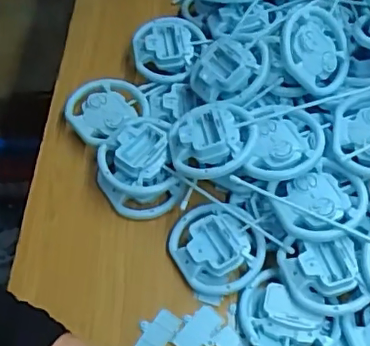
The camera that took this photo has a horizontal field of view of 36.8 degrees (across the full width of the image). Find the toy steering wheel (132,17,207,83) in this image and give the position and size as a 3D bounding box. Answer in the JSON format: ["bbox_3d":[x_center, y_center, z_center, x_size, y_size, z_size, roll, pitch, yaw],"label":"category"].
[{"bbox_3d":[-0.020,-0.166,0.728,0.082,0.027,0.094,28,59,15],"label":"toy steering wheel"}]

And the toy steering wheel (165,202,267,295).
[{"bbox_3d":[0.035,0.082,0.605,0.096,0.032,0.095,1,56,-2],"label":"toy steering wheel"}]

